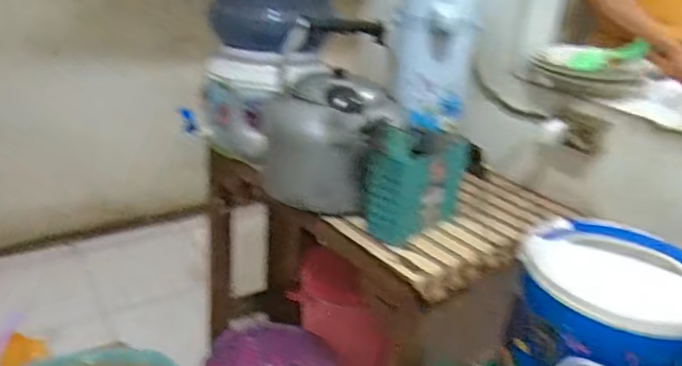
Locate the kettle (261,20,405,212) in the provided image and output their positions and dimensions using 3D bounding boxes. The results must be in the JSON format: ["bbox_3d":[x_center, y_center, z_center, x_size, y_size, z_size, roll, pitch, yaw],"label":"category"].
[{"bbox_3d":[-0.009,-0.107,0.982,0.208,0.288,0.209,11,25,15],"label":"kettle"}]

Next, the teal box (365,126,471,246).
[{"bbox_3d":[0.125,-0.009,0.958,0.095,0.175,0.164,22,29,33],"label":"teal box"}]

